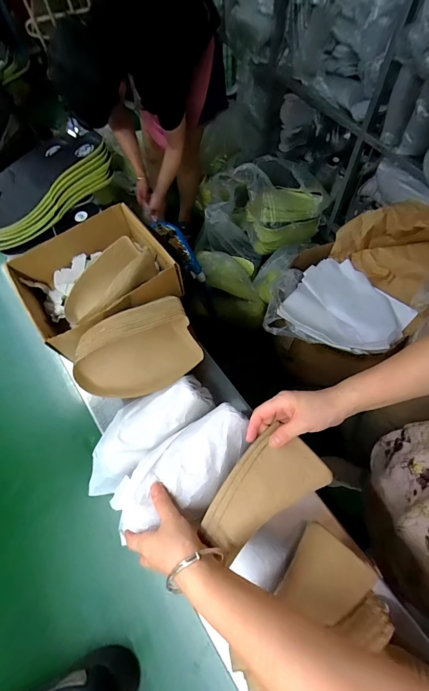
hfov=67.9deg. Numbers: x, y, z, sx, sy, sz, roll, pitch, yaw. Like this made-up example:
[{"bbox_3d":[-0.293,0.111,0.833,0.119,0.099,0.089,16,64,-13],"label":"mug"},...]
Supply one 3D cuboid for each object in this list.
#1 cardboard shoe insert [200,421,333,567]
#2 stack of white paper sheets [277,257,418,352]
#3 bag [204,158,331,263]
[{"bbox_3d":[0.057,0.177,0.405,0.170,0.017,0.092,-29,66,-20],"label":"cardboard shoe insert"},{"bbox_3d":[0.404,-0.118,0.964,0.336,0.061,0.323,30,69,16],"label":"stack of white paper sheets"},{"bbox_3d":[0.234,-0.581,1.387,0.473,0.348,0.283,11,65,8],"label":"bag"}]

